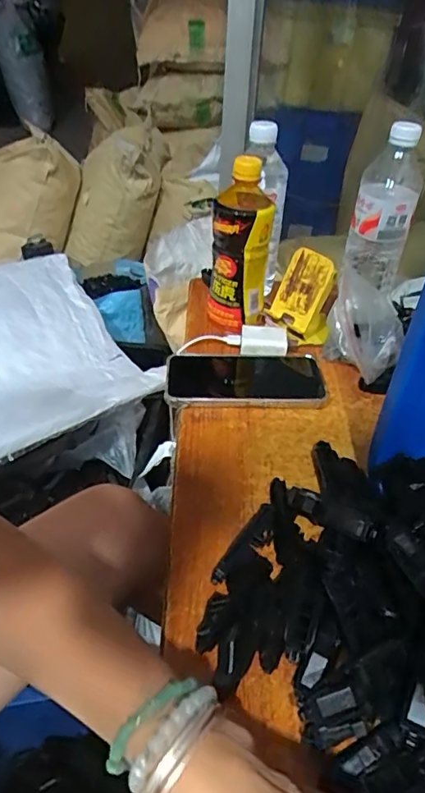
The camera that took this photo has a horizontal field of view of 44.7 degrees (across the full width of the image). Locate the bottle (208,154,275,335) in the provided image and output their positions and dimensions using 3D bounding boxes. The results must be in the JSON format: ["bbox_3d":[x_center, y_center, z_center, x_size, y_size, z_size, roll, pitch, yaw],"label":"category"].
[{"bbox_3d":[0.032,-0.173,0.611,0.070,0.193,0.080,6,39,3],"label":"bottle"}]

